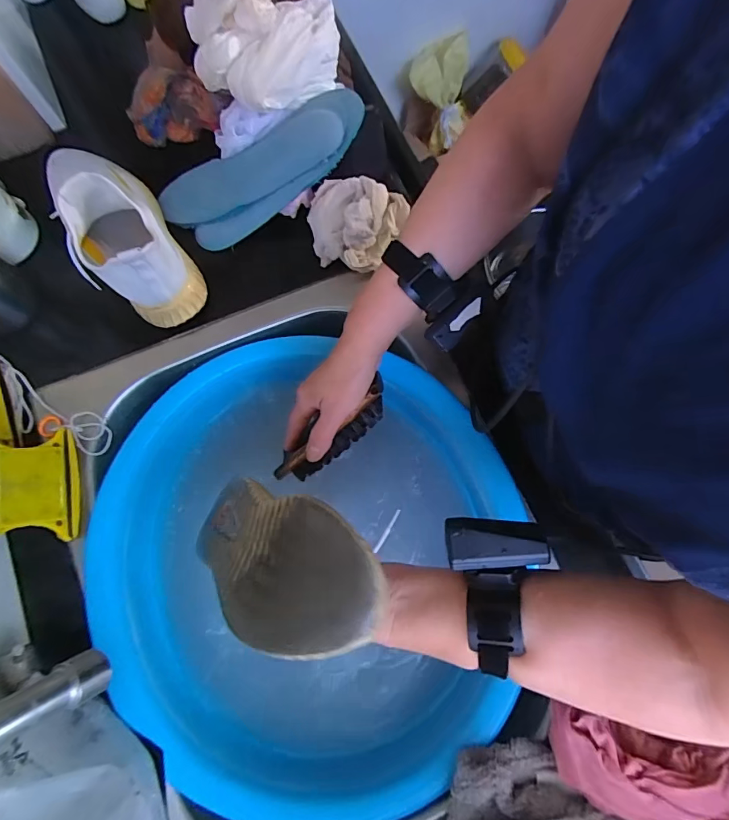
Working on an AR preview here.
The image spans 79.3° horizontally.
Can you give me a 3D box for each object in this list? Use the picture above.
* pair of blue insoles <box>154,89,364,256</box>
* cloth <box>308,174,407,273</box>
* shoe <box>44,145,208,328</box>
[{"bbox_3d":[-0.117,-0.276,0.509,0.253,0.024,0.099,-24,76,13],"label":"pair of blue insoles"},{"bbox_3d":[-0.005,-0.211,0.498,0.109,0.058,0.084,-6,76,-1],"label":"cloth"},{"bbox_3d":[-0.272,-0.202,0.472,0.099,0.093,0.230,-32,77,-7],"label":"shoe"}]

